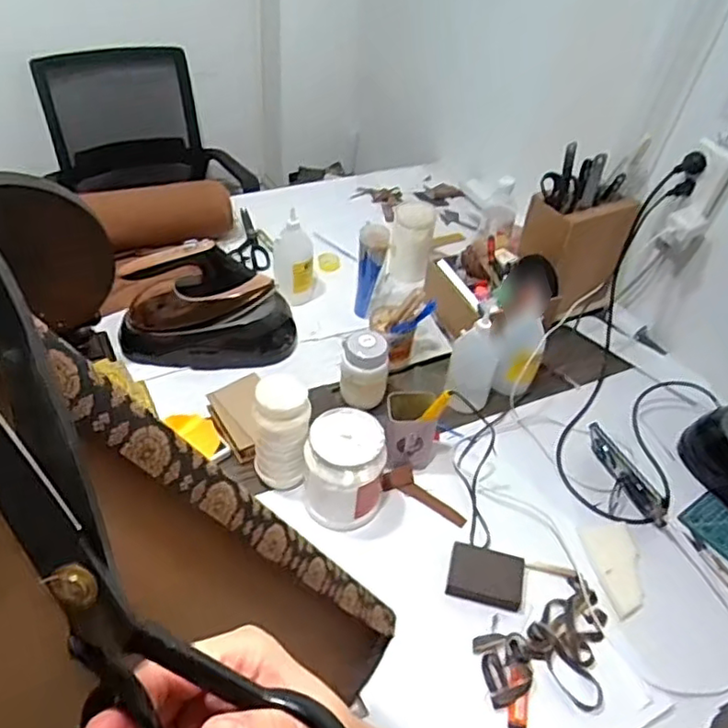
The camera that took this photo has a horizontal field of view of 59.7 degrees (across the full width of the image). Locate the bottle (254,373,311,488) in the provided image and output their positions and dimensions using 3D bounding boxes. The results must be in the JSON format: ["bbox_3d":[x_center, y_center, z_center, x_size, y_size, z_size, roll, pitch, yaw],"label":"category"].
[{"bbox_3d":[-0.113,0.101,0.884,0.079,0.159,0.075,-1,43,-6],"label":"bottle"}]

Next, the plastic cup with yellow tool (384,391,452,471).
[{"bbox_3d":[0.073,0.082,0.952,0.074,0.160,0.075,3,43,-3],"label":"plastic cup with yellow tool"}]

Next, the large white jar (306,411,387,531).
[{"bbox_3d":[-0.024,0.150,0.890,0.108,0.141,0.105,3,43,-3],"label":"large white jar"}]

